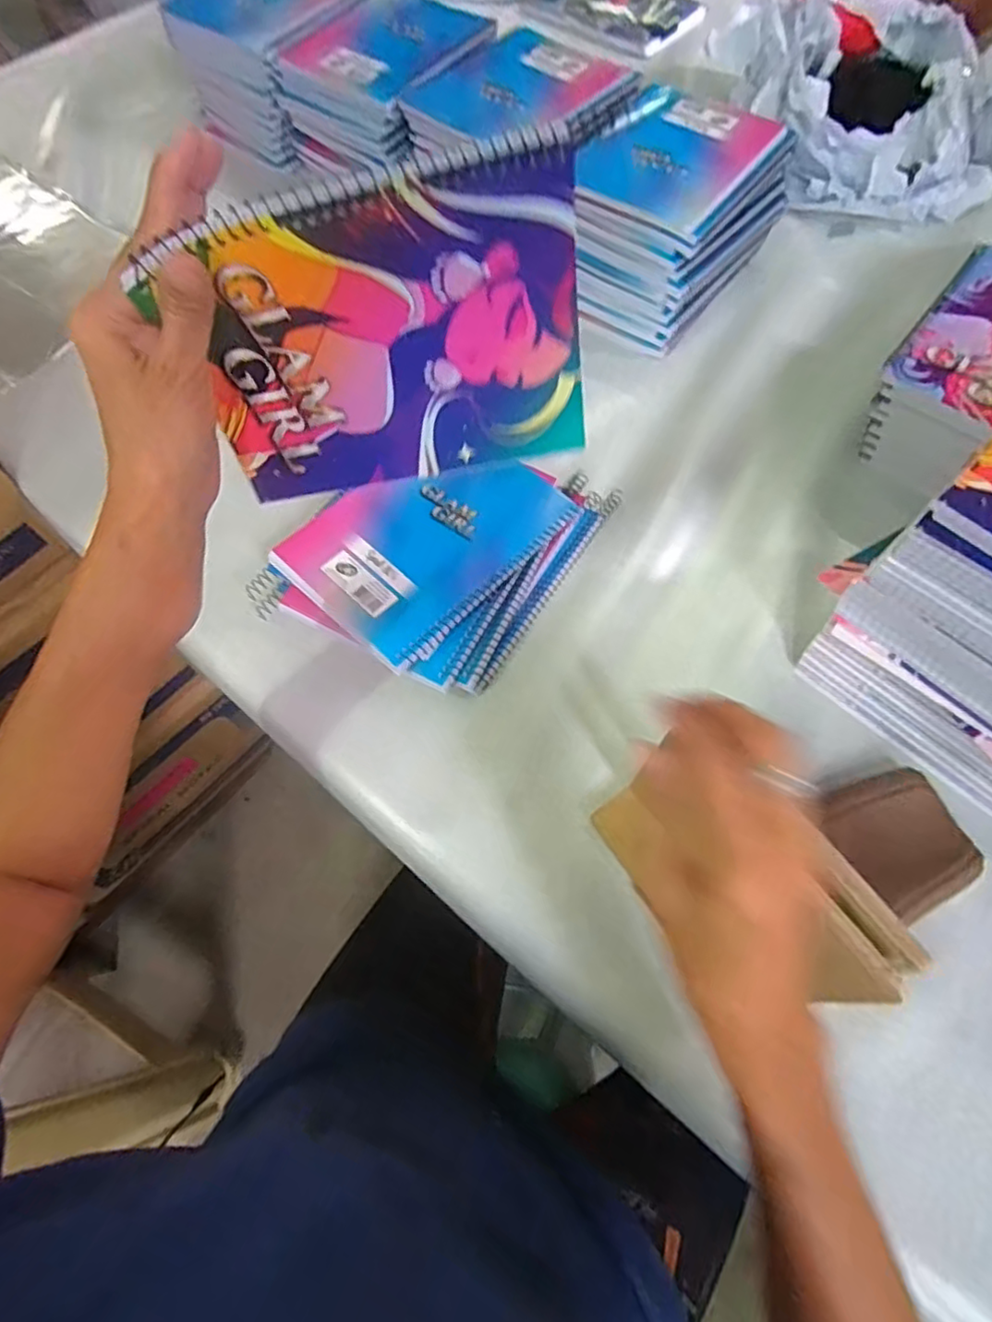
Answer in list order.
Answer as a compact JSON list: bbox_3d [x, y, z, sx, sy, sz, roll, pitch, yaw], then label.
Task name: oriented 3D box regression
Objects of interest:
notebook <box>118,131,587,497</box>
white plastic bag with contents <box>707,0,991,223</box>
[{"bbox_3d":[-0.053,-0.155,0.315,0.190,0.148,0.017,-11,54,2],"label":"notebook"},{"bbox_3d":[0.407,-0.642,0.722,0.244,0.108,0.317,-15,64,-7],"label":"white plastic bag with contents"}]

